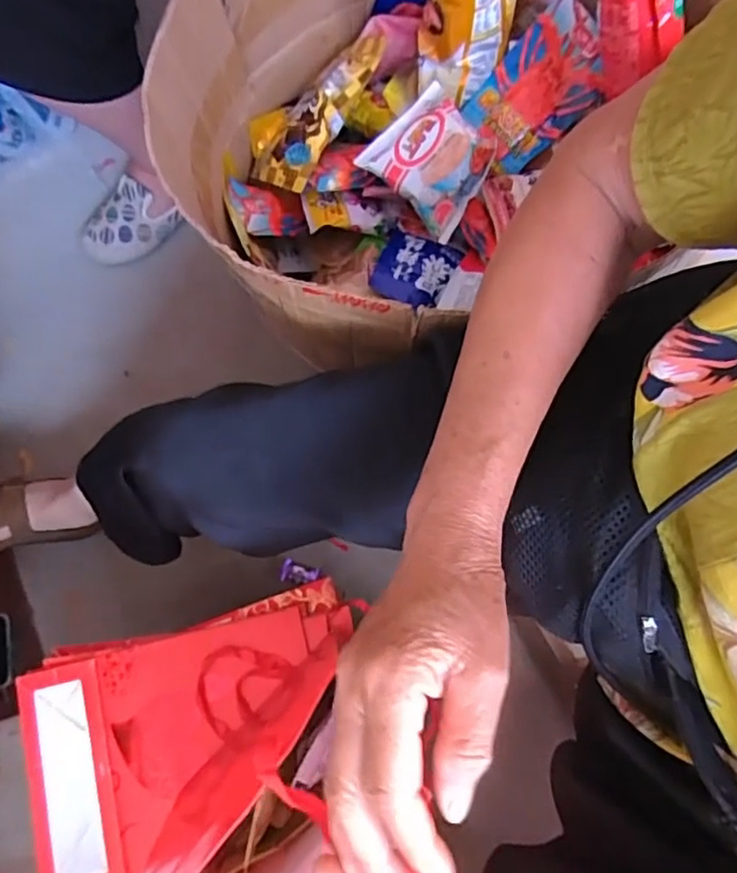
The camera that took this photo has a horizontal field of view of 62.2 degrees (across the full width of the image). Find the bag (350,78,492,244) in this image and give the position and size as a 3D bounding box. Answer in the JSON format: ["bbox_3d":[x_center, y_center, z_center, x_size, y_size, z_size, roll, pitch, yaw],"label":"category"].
[{"bbox_3d":[0.070,-0.282,0.630,0.115,0.057,0.112,41,80,9],"label":"bag"}]

